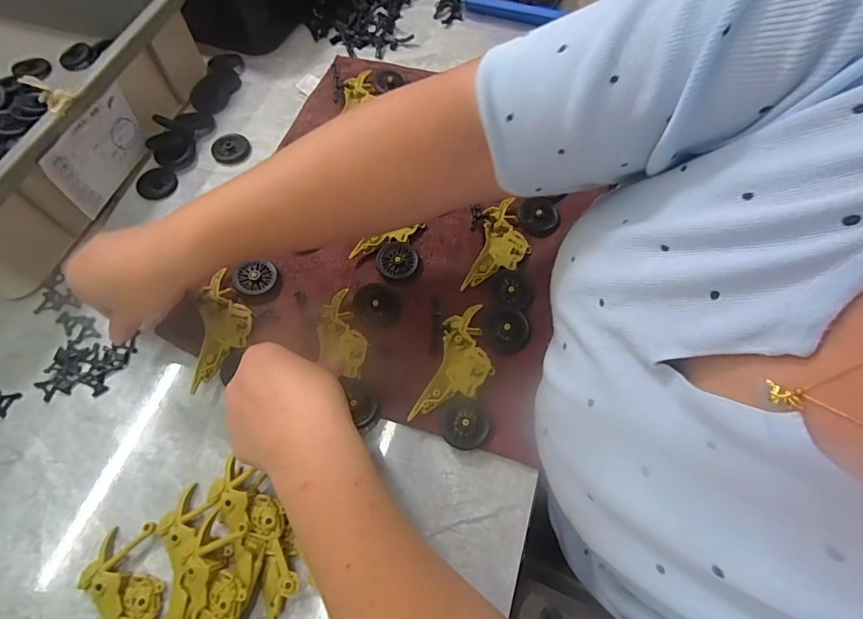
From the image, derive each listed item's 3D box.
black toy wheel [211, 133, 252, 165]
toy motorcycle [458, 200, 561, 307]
[{"bbox_3d":[-0.212,-0.169,0.471,0.038,0.007,0.038,-1,64,1],"label":"black toy wheel"},{"bbox_3d":[0.067,-0.060,0.396,0.071,0.017,0.113,20,66,11],"label":"toy motorcycle"}]

